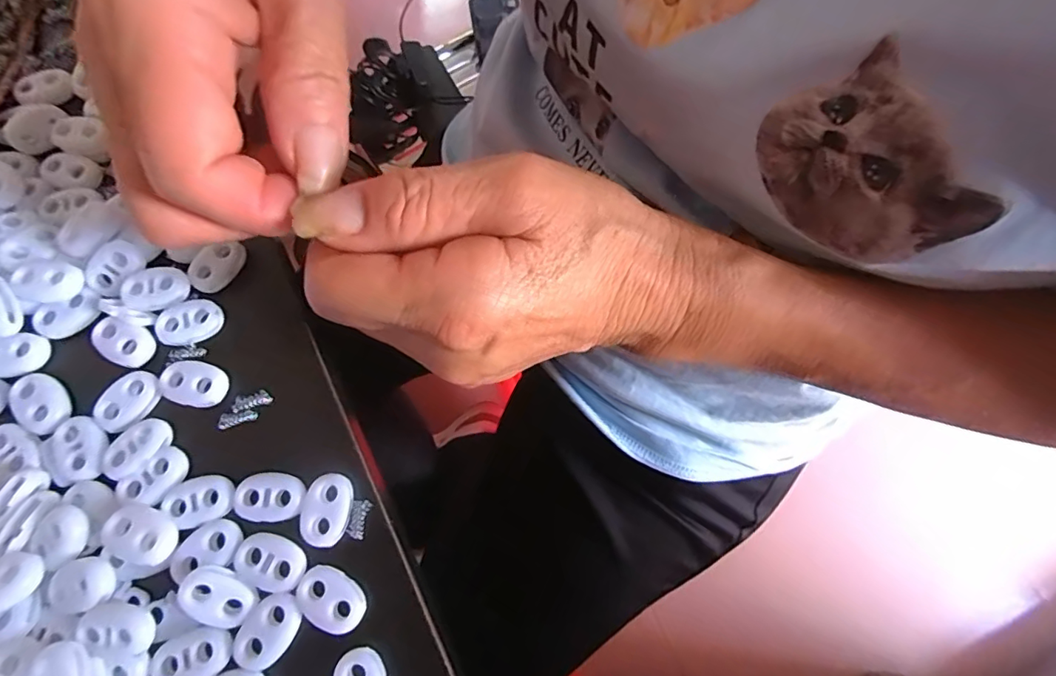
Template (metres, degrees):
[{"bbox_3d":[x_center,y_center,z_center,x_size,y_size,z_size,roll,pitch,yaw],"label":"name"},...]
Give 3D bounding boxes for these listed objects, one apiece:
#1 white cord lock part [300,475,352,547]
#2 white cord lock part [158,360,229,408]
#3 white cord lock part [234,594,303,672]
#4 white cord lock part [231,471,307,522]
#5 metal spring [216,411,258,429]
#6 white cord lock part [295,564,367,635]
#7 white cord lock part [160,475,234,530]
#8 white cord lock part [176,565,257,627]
[{"bbox_3d":[-0.066,0.056,0.168,0.016,0.004,0.022,12,73,3],"label":"white cord lock part"},{"bbox_3d":[-0.118,0.016,0.181,0.022,0.004,0.015,12,73,3],"label":"white cord lock part"},{"bbox_3d":[-0.080,0.090,0.159,0.015,0.004,0.022,34,75,9],"label":"white cord lock part"},{"bbox_3d":[-0.085,0.052,0.169,0.022,0.004,0.015,4,72,0],"label":"white cord lock part"},{"bbox_3d":[-0.102,0.028,0.180,0.013,0.004,0.004,-13,73,-5],"label":"metal spring"},{"bbox_3d":[-0.062,0.081,0.160,0.022,0.004,0.015,31,74,8],"label":"white cord lock part"},{"bbox_3d":[-0.108,0.053,0.169,0.022,0.004,0.015,-15,73,-6],"label":"white cord lock part"},{"bbox_3d":[-0.096,0.080,0.159,0.021,0.004,0.014,35,64,-7],"label":"white cord lock part"}]

